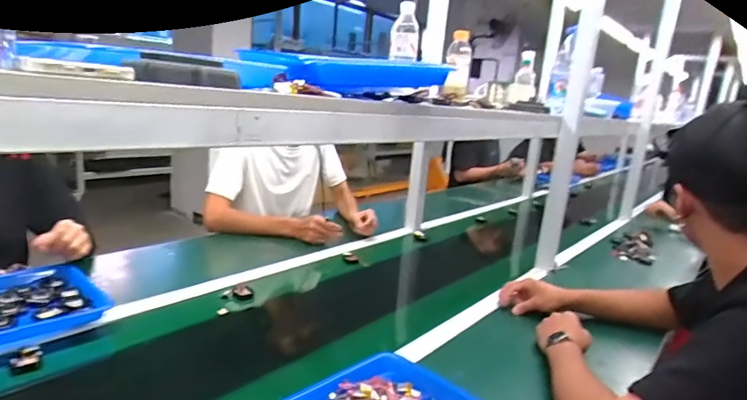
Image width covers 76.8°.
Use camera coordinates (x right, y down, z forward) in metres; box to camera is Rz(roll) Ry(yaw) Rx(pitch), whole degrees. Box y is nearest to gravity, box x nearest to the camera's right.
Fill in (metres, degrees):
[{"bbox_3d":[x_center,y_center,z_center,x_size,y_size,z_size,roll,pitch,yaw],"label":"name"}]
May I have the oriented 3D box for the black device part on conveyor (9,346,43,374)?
[{"bbox_3d":[-0.503,0.231,0.682,0.037,0.016,0.043,-2,16,-32],"label":"black device part on conveyor"}]

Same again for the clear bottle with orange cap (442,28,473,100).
[{"bbox_3d":[0.239,-0.377,1.313,0.067,0.181,0.071,8,14,6],"label":"clear bottle with orange cap"}]

